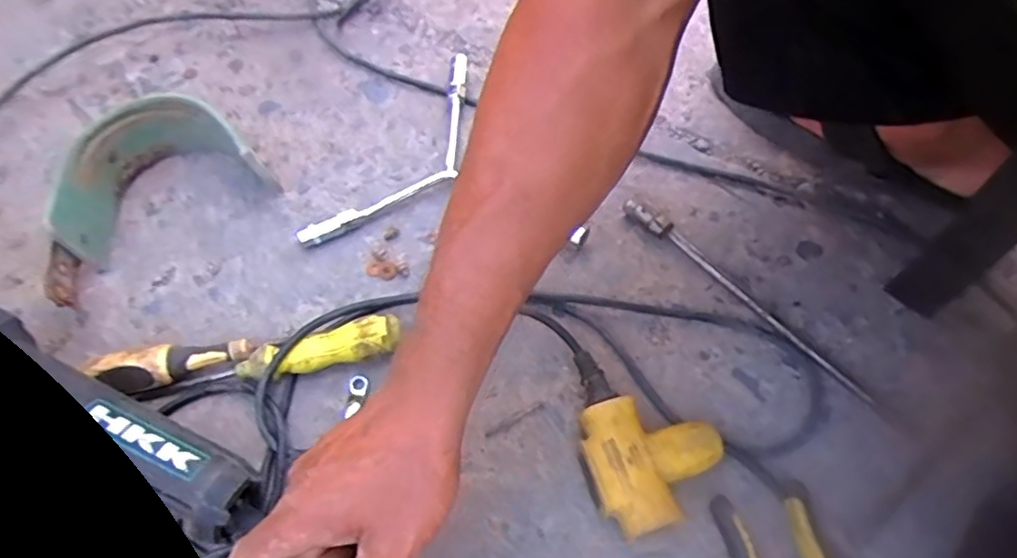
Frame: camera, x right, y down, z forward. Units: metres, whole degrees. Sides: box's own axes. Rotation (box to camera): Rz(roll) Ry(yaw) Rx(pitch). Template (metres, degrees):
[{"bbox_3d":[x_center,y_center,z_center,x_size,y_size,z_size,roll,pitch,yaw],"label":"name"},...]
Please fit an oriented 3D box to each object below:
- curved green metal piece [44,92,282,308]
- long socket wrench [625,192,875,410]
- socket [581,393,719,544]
[{"bbox_3d":[-0.297,-0.073,0.518,0.178,0.068,0.106,-38,66,-18],"label":"curved green metal piece"},{"bbox_3d":[0.176,0.010,0.493,0.016,0.016,0.228,-38,66,-18],"label":"long socket wrench"},{"bbox_3d":[0.092,0.118,0.421,0.087,0.041,0.081,-17,62,-8],"label":"socket"}]

